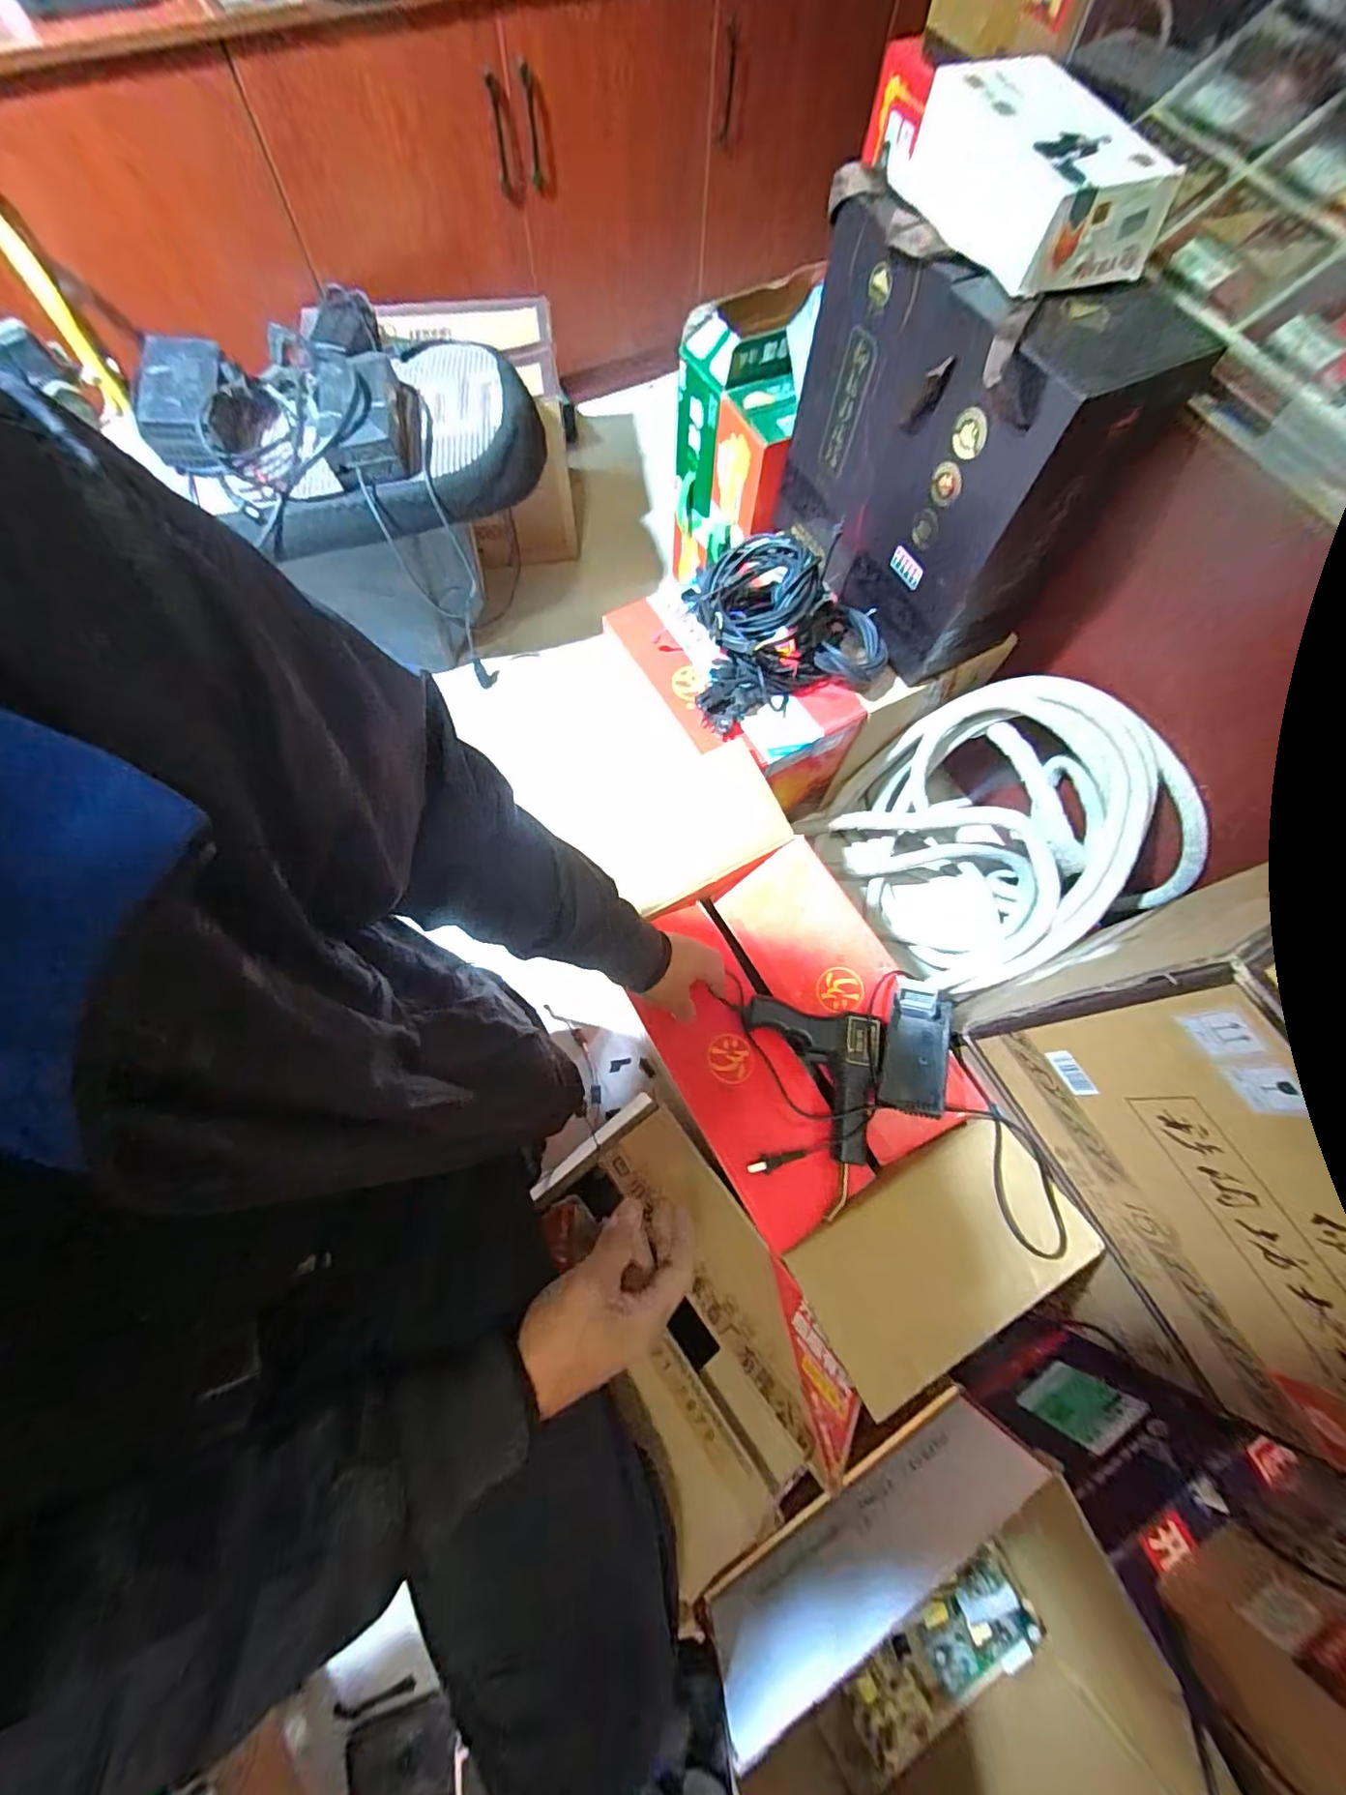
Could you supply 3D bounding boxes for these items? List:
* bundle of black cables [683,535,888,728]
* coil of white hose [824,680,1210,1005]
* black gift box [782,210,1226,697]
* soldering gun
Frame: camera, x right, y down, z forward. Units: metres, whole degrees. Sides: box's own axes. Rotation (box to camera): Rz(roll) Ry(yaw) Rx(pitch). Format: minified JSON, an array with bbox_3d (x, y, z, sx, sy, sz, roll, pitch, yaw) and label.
[{"bbox_3d":[0.146,-0.378,0.788,0.272,0.121,0.217,-18,72,-8],"label":"bundle of black cables"},{"bbox_3d":[0.480,-0.100,0.901,0.294,0.359,0.358,-26,73,-10],"label":"coil of white hose"},{"bbox_3d":[0.324,-0.543,0.726,0.177,0.353,0.373,-25,73,-10],"label":"black gift box"},{"bbox_3d":[0.143,0.219,0.647,0.148,0.041,0.197,12,70,3],"label":"soldering gun"}]

